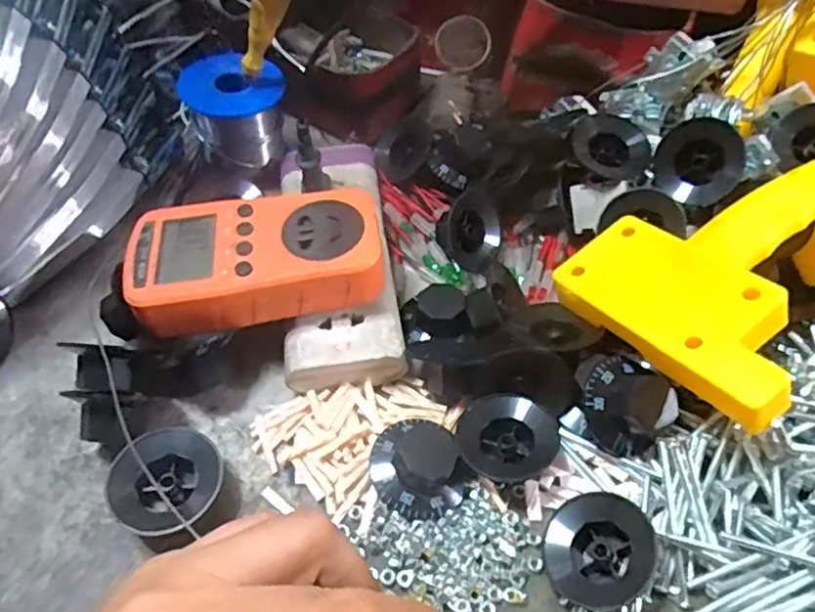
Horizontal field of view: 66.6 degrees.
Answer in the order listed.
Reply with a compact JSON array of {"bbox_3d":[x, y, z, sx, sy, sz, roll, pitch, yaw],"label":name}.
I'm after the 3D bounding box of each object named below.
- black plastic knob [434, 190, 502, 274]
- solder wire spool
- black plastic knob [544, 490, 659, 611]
[{"bbox_3d":[0.039,-0.046,0.383,0.046,0.024,0.046,39,66,-28],"label":"black plastic knob"},{"bbox_3d":[-0.114,-0.128,0.415,0.062,0.055,0.062,2,52,-3],"label":"solder wire spool"},{"bbox_3d":[0.085,0.108,0.275,0.044,0.016,0.048,32,80,42],"label":"black plastic knob"}]

